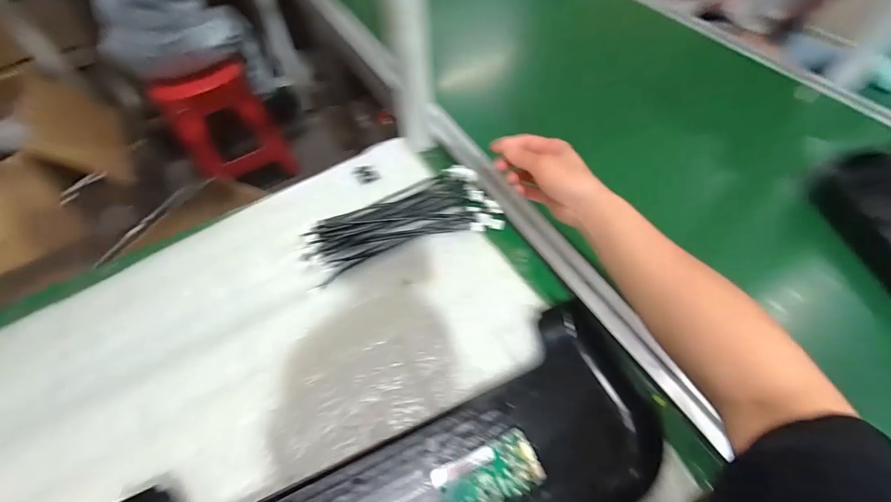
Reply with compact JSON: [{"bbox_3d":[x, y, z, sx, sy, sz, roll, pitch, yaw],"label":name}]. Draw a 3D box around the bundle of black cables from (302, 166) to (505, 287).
[{"bbox_3d":[-0.061,-0.043,0.525,0.260,0.033,0.108,-18,57,-10],"label":"bundle of black cables"}]

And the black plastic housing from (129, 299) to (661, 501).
[{"bbox_3d":[-0.042,0.219,0.337,0.515,0.040,0.189,-20,54,-12],"label":"black plastic housing"}]

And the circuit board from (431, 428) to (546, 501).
[{"bbox_3d":[0.041,0.212,0.352,0.095,0.012,0.049,-21,58,-12],"label":"circuit board"}]

